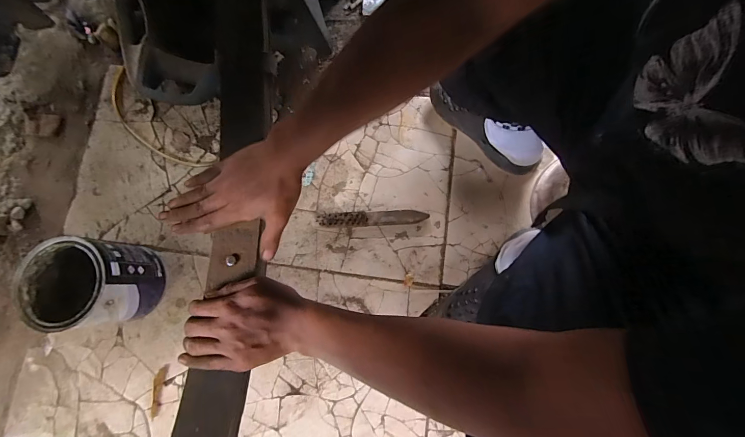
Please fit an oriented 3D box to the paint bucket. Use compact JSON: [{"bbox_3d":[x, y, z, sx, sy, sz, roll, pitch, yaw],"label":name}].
[{"bbox_3d":[-0.502,0.117,0.596,0.154,0.156,0.149,0,78,-1],"label":"paint bucket"}]

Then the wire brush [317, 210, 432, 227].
[{"bbox_3d":[-0.003,0.000,0.673,0.221,0.035,0.027,-1,78,-1],"label":"wire brush"}]

